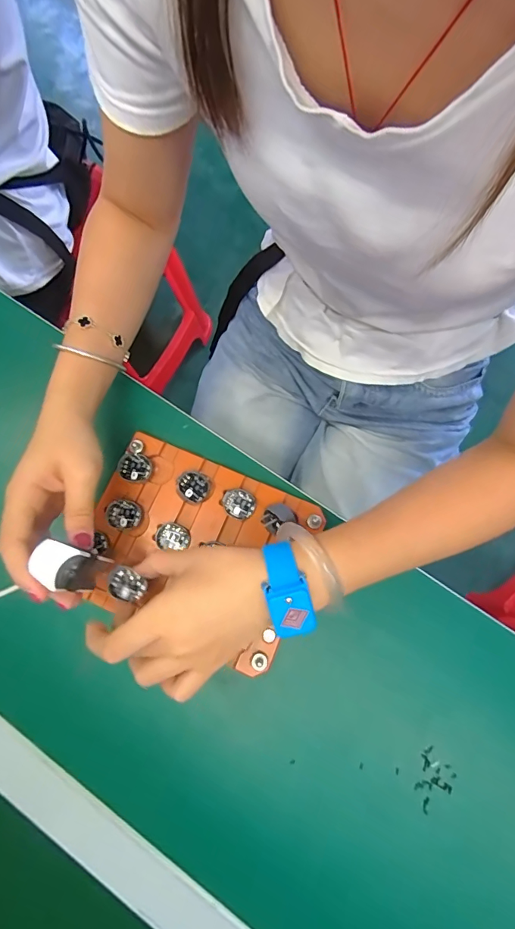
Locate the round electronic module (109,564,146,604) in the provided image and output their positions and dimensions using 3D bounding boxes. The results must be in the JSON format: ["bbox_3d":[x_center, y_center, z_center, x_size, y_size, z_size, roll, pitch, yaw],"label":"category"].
[{"bbox_3d":[-0.100,0.091,0.326,0.028,0.006,0.023,20,76,7],"label":"round electronic module"}]

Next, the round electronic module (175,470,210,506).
[{"bbox_3d":[-0.057,0.019,0.375,0.029,0.009,0.027,23,80,6],"label":"round electronic module"}]

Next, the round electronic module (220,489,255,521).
[{"bbox_3d":[-0.017,0.034,0.375,0.029,0.004,0.026,25,80,6],"label":"round electronic module"}]

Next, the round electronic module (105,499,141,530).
[{"bbox_3d":[-0.116,0.043,0.370,0.028,0.012,0.024,15,88,-6],"label":"round electronic module"}]

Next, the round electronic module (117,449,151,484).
[{"bbox_3d":[-0.108,0.003,0.377,0.029,0.010,0.026,23,80,6],"label":"round electronic module"}]

